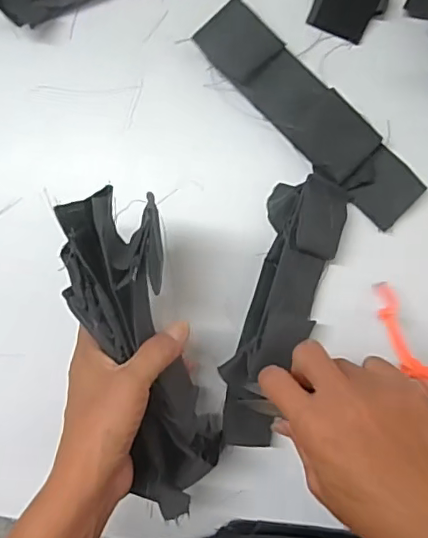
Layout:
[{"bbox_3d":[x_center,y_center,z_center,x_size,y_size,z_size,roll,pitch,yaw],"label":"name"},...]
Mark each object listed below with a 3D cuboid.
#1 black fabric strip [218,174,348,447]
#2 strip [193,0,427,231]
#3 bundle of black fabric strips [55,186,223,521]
[{"bbox_3d":[0.045,0.031,0.400,0.054,0.042,0.192,18,91,5],"label":"black fabric strip"},{"bbox_3d":[0.070,-0.113,0.408,0.047,0.018,0.195,-43,87,5],"label":"strip"},{"bbox_3d":[-0.045,0.054,0.358,0.064,0.043,0.210,-13,106,6],"label":"bundle of black fabric strips"}]

